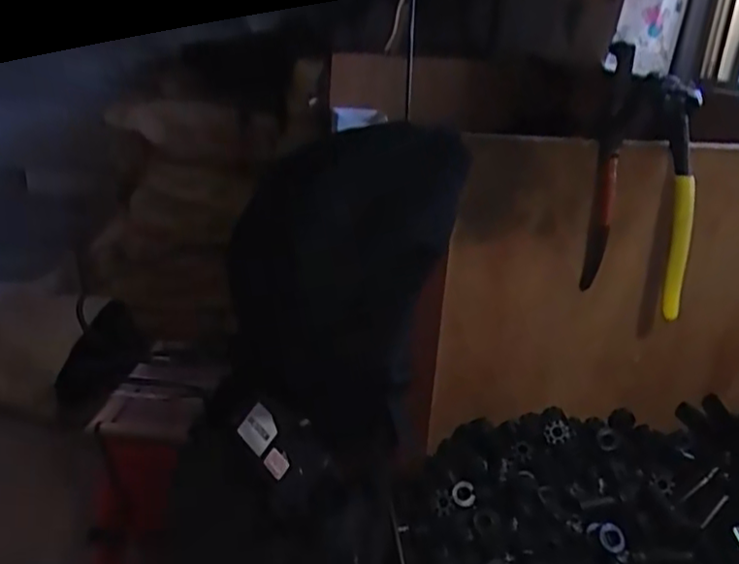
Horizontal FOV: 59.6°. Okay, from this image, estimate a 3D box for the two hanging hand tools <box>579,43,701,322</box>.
[{"bbox_3d":[0.197,-0.068,0.456,0.071,0.180,0.018,2,14,0],"label":"two hanging hand tools"}]

